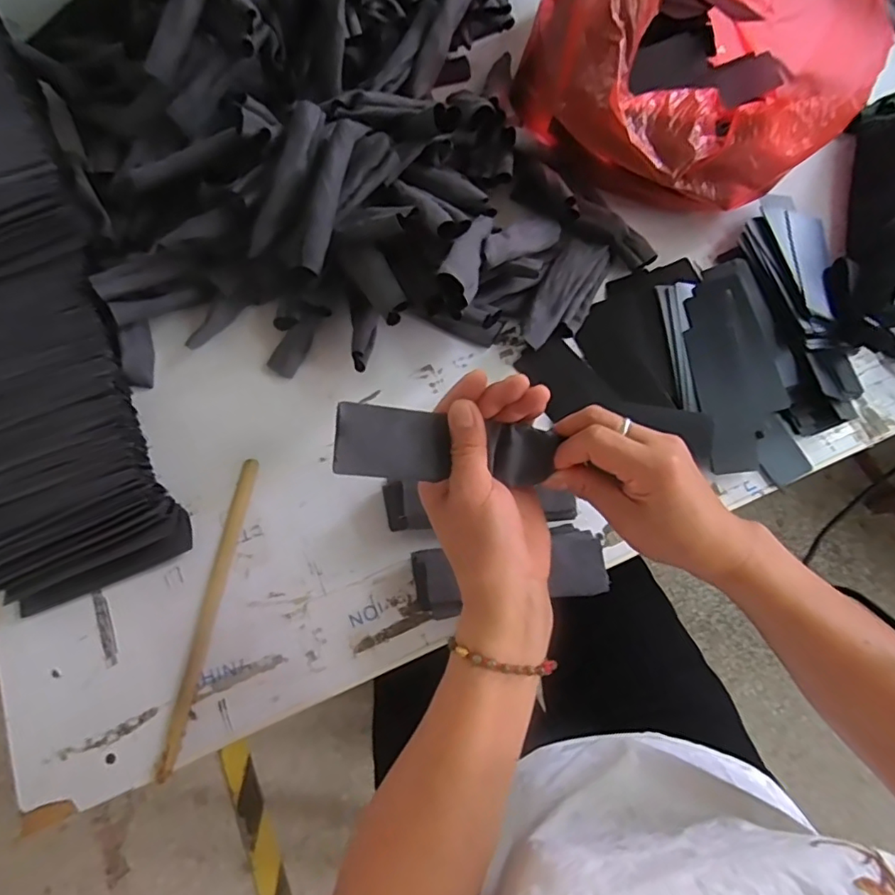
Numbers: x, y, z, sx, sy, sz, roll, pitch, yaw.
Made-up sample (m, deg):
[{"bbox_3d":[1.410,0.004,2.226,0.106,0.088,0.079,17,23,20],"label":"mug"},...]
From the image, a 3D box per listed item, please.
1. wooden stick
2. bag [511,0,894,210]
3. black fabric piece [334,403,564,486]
[{"bbox_3d":[-0.209,0.138,0.492,0.017,0.007,0.266,8,70,1],"label":"wooden stick"},{"bbox_3d":[0.272,-0.467,0.585,0.331,0.228,0.379,-39,76,-14],"label":"bag"},{"bbox_3d":[0.000,-0.001,0.345,0.134,0.015,0.040,4,70,-11],"label":"black fabric piece"}]

